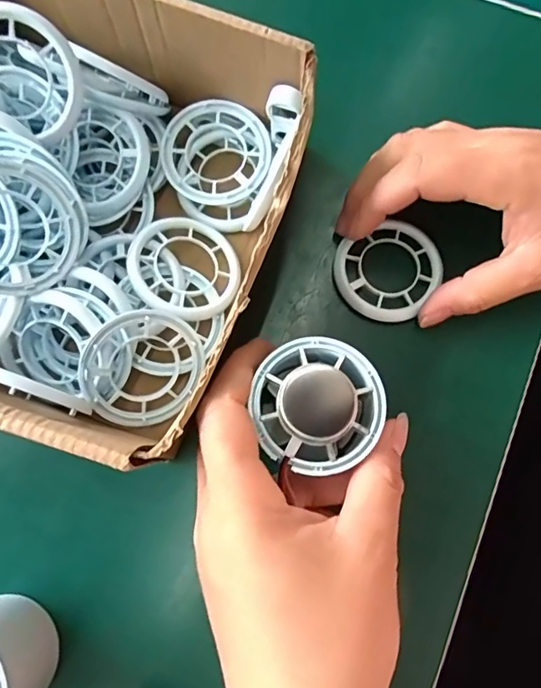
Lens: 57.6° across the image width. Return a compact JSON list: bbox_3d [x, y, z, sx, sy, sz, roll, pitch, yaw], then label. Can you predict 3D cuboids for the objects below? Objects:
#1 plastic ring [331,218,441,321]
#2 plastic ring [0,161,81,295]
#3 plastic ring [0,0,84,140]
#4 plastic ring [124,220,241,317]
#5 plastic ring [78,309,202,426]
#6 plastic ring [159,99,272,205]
[{"bbox_3d":[0.062,-0.040,0.264,0.054,0.007,0.055,0,77,-1],"label":"plastic ring"},{"bbox_3d":[-0.114,-0.050,0.214,0.057,0.004,0.056,-1,91,-34],"label":"plastic ring"},{"bbox_3d":[-0.114,-0.124,0.221,0.056,0.013,0.047,19,113,-18],"label":"plastic ring"},{"bbox_3d":[-0.044,-0.039,0.253,0.056,0.005,0.056,7,69,-18],"label":"plastic ring"},{"bbox_3d":[-0.061,0.011,0.233,0.054,0.008,0.056,-9,112,-23],"label":"plastic ring"},{"bbox_3d":[-0.028,-0.101,0.263,0.055,0.013,0.056,0,77,-1],"label":"plastic ring"}]

